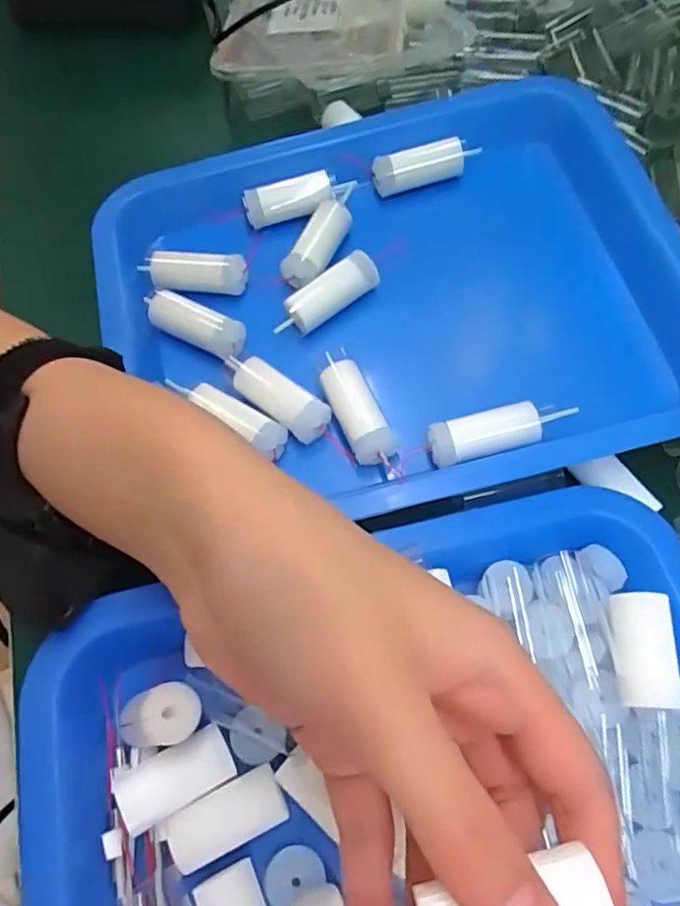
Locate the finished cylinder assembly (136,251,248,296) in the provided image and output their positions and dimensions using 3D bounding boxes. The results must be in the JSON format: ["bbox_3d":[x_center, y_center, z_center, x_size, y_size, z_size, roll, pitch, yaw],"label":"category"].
[{"bbox_3d":[-0.079,-0.098,0.316,0.058,0.016,0.017,3,63,1],"label":"finished cylinder assembly"}]

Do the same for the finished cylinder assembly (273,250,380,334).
[{"bbox_3d":[-0.007,-0.080,0.303,0.057,0.017,0.016,-35,68,-3],"label":"finished cylinder assembly"}]

